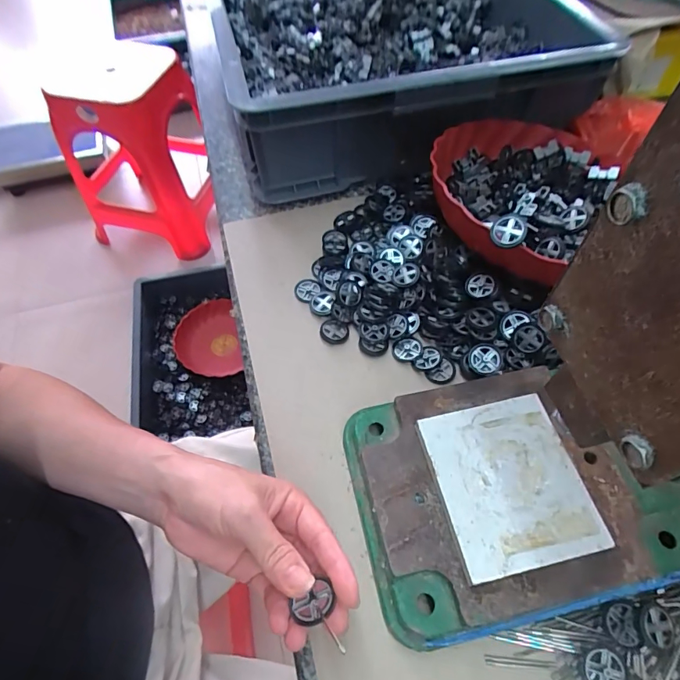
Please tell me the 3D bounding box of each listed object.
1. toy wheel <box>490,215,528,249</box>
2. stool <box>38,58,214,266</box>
[{"bbox_3d":[0.137,-0.088,0.357,0.026,0.009,0.025,28,94,25],"label":"toy wheel"},{"bbox_3d":[-0.590,-0.542,1.303,0.381,0.452,0.290,12,59,9],"label":"stool"}]

